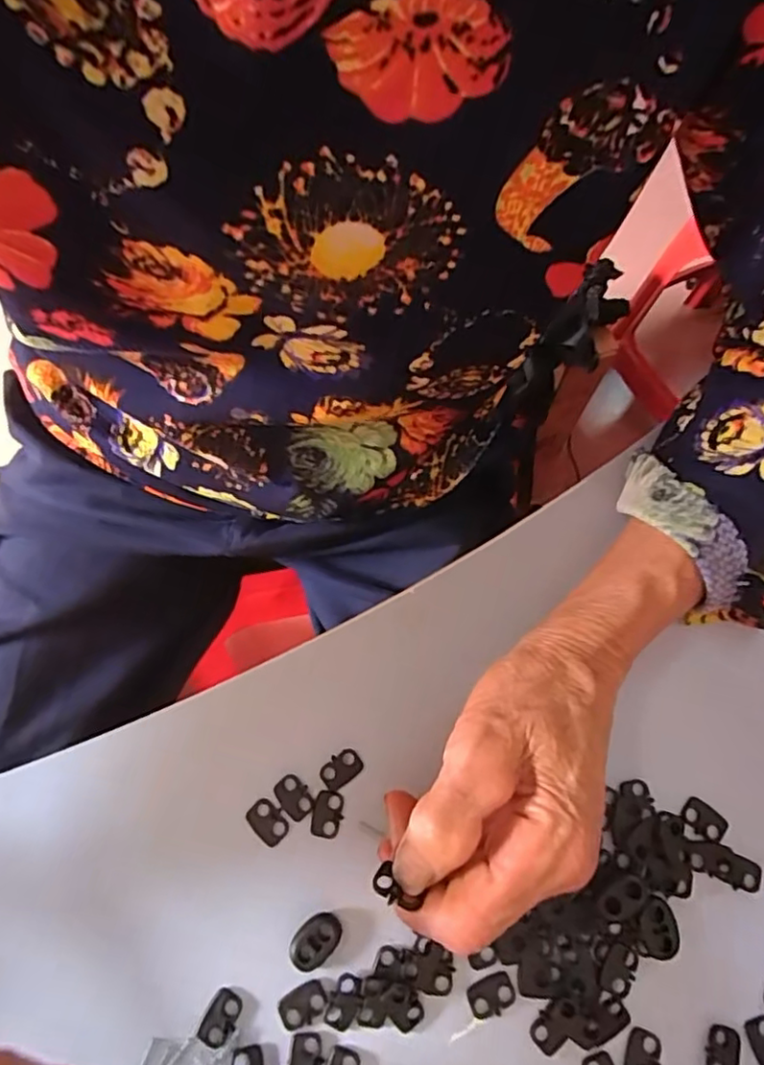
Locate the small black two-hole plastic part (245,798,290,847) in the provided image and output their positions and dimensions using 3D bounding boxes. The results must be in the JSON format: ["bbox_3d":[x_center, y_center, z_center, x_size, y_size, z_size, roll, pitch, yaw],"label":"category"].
[{"bbox_3d":[-0.049,0.123,0.261,0.018,0.004,0.013,41,73,14],"label":"small black two-hole plastic part"}]

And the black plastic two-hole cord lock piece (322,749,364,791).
[{"bbox_3d":[-0.018,0.103,0.268,0.019,0.004,0.013,-41,74,-15],"label":"black plastic two-hole cord lock piece"}]

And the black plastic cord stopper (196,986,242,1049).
[{"bbox_3d":[-0.062,0.187,0.236,0.013,0.004,0.019,28,71,10],"label":"black plastic cord stopper"}]

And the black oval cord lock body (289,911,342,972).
[{"bbox_3d":[-0.026,0.162,0.243,0.015,0.005,0.021,42,73,14],"label":"black oval cord lock body"}]

